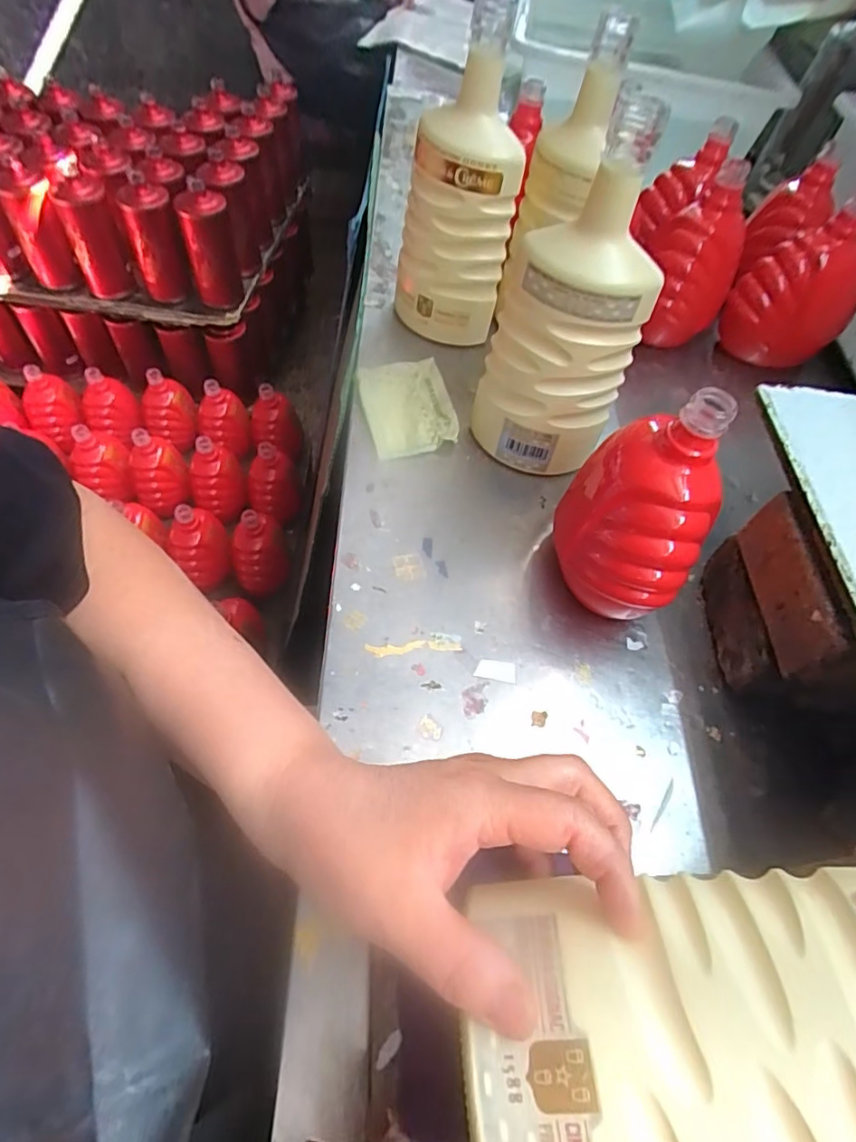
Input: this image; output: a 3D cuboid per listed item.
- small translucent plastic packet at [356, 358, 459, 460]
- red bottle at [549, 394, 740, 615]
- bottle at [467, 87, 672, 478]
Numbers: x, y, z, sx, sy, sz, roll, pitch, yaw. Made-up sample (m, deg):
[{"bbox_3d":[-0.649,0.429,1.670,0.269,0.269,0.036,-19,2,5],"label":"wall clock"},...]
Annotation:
[{"bbox_3d":[-0.020,-0.157,0.534,0.078,0.008,0.117,-11,59,-11],"label":"small translucent plastic packet"},{"bbox_3d":[0.140,-0.043,0.387,0.092,0.156,0.103,22,59,9],"label":"red bottle"},{"bbox_3d":[0.099,-0.180,0.418,0.093,0.240,0.078,-10,59,-11],"label":"bottle"}]

